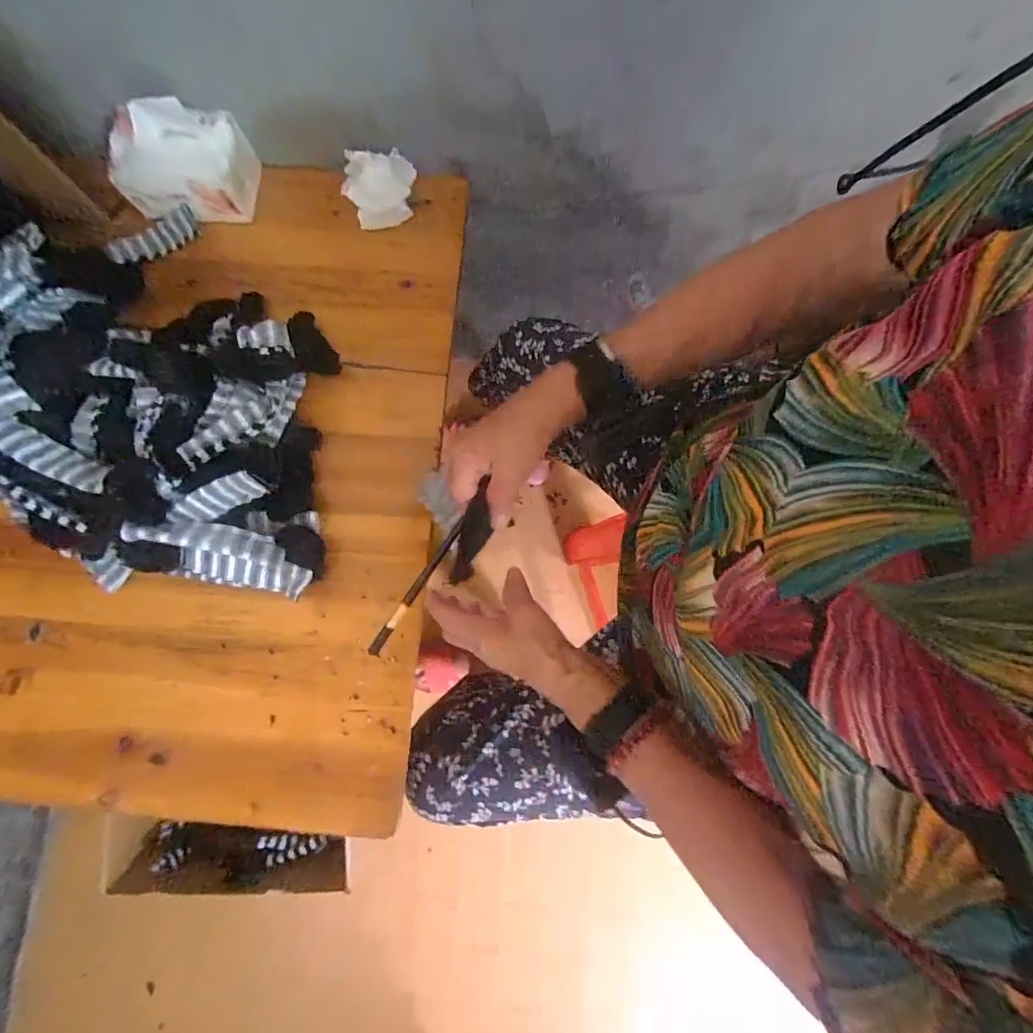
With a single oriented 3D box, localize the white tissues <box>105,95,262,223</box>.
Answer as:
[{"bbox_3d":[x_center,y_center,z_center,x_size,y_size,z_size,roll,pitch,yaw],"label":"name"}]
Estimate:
[{"bbox_3d":[-0.385,-0.410,0.536,0.149,0.107,0.084,-2,80,-1],"label":"white tissues"}]

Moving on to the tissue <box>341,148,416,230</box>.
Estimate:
[{"bbox_3d":[-0.163,-0.397,0.569,0.090,0.047,0.074,-17,81,-3],"label":"tissue"}]

